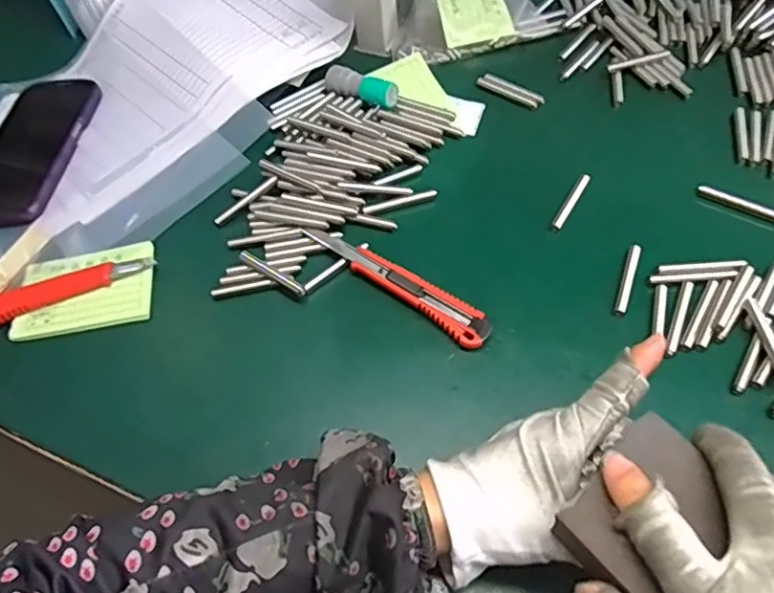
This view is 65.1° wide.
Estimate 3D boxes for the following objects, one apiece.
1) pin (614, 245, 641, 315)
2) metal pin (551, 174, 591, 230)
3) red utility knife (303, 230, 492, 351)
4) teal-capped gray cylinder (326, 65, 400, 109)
[{"bbox_3d":[0.163,-0.012,0.409,0.008,0.004,0.056,17,59,16],"label":"pin"},{"bbox_3d":[0.138,-0.072,0.454,0.009,0.004,0.058,26,62,21],"label":"metal pin"},{"bbox_3d":[0.007,-0.011,0.422,0.149,0.012,0.024,34,65,24],"label":"red utility knife"},{"bbox_3d":[-0.022,-0.179,0.525,0.066,0.022,0.020,16,59,15],"label":"teal-capped gray cylinder"}]

